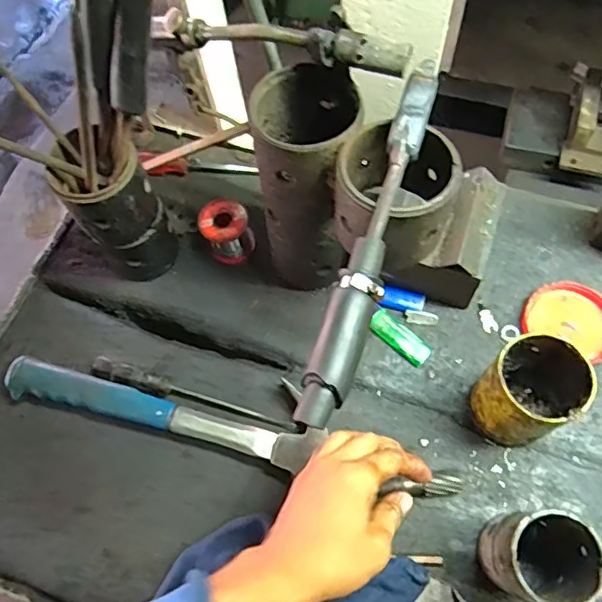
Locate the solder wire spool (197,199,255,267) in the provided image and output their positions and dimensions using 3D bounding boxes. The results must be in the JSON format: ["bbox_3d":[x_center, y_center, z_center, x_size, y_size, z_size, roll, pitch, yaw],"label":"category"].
[{"bbox_3d":[-0.081,-0.075,0.630,0.052,0.063,0.048,-1,63,3],"label":"solder wire spool"}]

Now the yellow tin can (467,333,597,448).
[{"bbox_3d":[0.200,0.085,0.502,0.077,0.117,0.072,-1,63,3],"label":"yellow tin can"}]

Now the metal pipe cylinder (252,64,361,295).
[{"bbox_3d":[0.007,-0.097,0.531,0.083,0.223,0.092,-4,63,1],"label":"metal pipe cylinder"}]

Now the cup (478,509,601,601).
[{"bbox_3d":[0.189,0.203,0.452,0.067,0.108,0.063,-1,63,3],"label":"cup"}]

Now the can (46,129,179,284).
[{"bbox_3d":[-0.176,-0.084,0.562,0.078,0.171,0.071,-1,63,3],"label":"can"}]

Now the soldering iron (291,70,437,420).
[{"bbox_3d":[0.053,-0.051,0.373,0.028,0.030,0.275,17,65,12],"label":"soldering iron"}]

